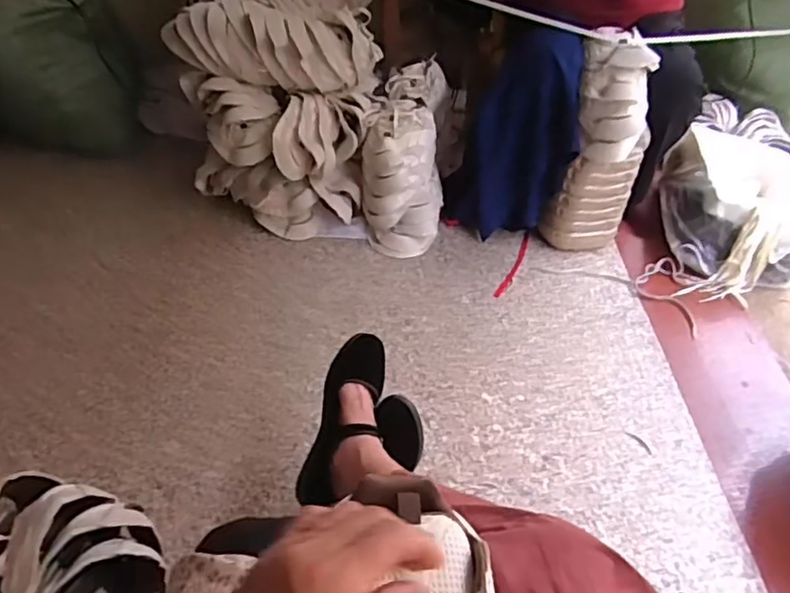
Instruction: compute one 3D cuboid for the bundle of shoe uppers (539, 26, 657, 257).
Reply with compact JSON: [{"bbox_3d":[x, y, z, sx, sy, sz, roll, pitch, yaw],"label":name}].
[{"bbox_3d":[0.431,-0.299,1.301,0.168,0.438,0.160,16,43,15],"label":"bundle of shoe uppers"}]

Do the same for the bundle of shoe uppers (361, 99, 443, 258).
[{"bbox_3d":[0.018,-0.268,1.396,0.118,0.341,0.164,7,16,44],"label":"bundle of shoe uppers"}]

